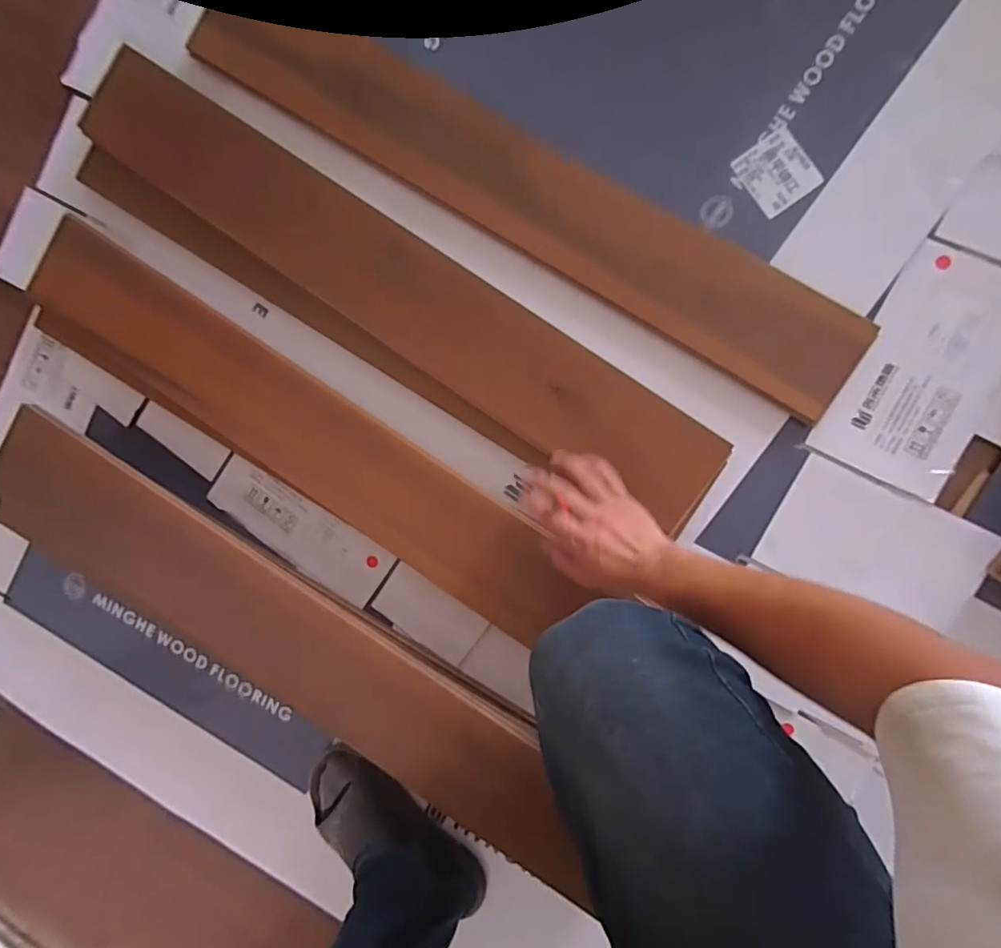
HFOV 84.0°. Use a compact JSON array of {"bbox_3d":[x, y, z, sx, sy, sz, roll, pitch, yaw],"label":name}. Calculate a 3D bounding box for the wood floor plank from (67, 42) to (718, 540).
[{"bbox_3d":[-0.145,-0.238,0.677,0.906,0.018,0.127,35,98,7],"label":"wood floor plank"}]

